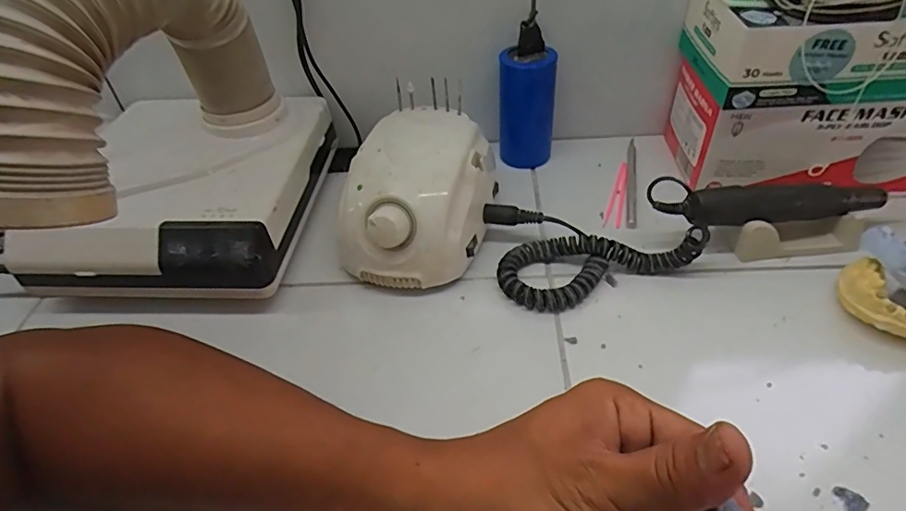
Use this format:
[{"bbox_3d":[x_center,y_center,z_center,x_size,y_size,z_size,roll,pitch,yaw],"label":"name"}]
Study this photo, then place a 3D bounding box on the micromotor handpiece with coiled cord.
[{"bbox_3d":[0.169,-0.028,0.397,0.281,0.046,0.088,-11,45,-5],"label":"micromotor handpiece with coiled cord"}]

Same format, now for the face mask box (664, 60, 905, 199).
[{"bbox_3d":[0.304,-0.107,0.442,0.210,0.078,0.090,3,45,9],"label":"face mask box"}]

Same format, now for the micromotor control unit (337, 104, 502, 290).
[{"bbox_3d":[-0.027,-0.047,0.410,0.098,0.074,0.134,10,47,16],"label":"micromotor control unit"}]

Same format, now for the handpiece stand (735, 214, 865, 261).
[{"bbox_3d":[0.259,-0.019,0.395,0.091,0.032,0.026,-2,45,4],"label":"handpiece stand"}]

